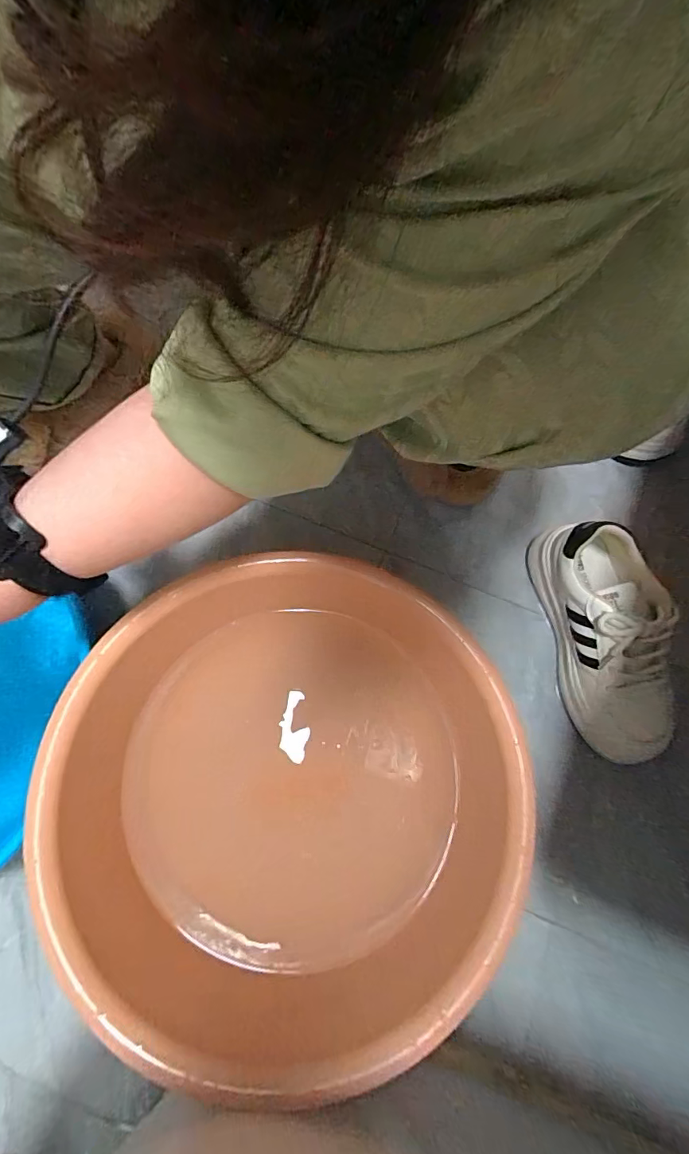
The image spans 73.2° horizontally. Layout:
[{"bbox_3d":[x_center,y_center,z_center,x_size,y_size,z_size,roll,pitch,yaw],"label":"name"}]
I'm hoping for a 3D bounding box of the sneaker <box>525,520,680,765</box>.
[{"bbox_3d":[0.275,0.061,0.485,0.079,0.095,0.249,-6,75,-3],"label":"sneaker"}]

